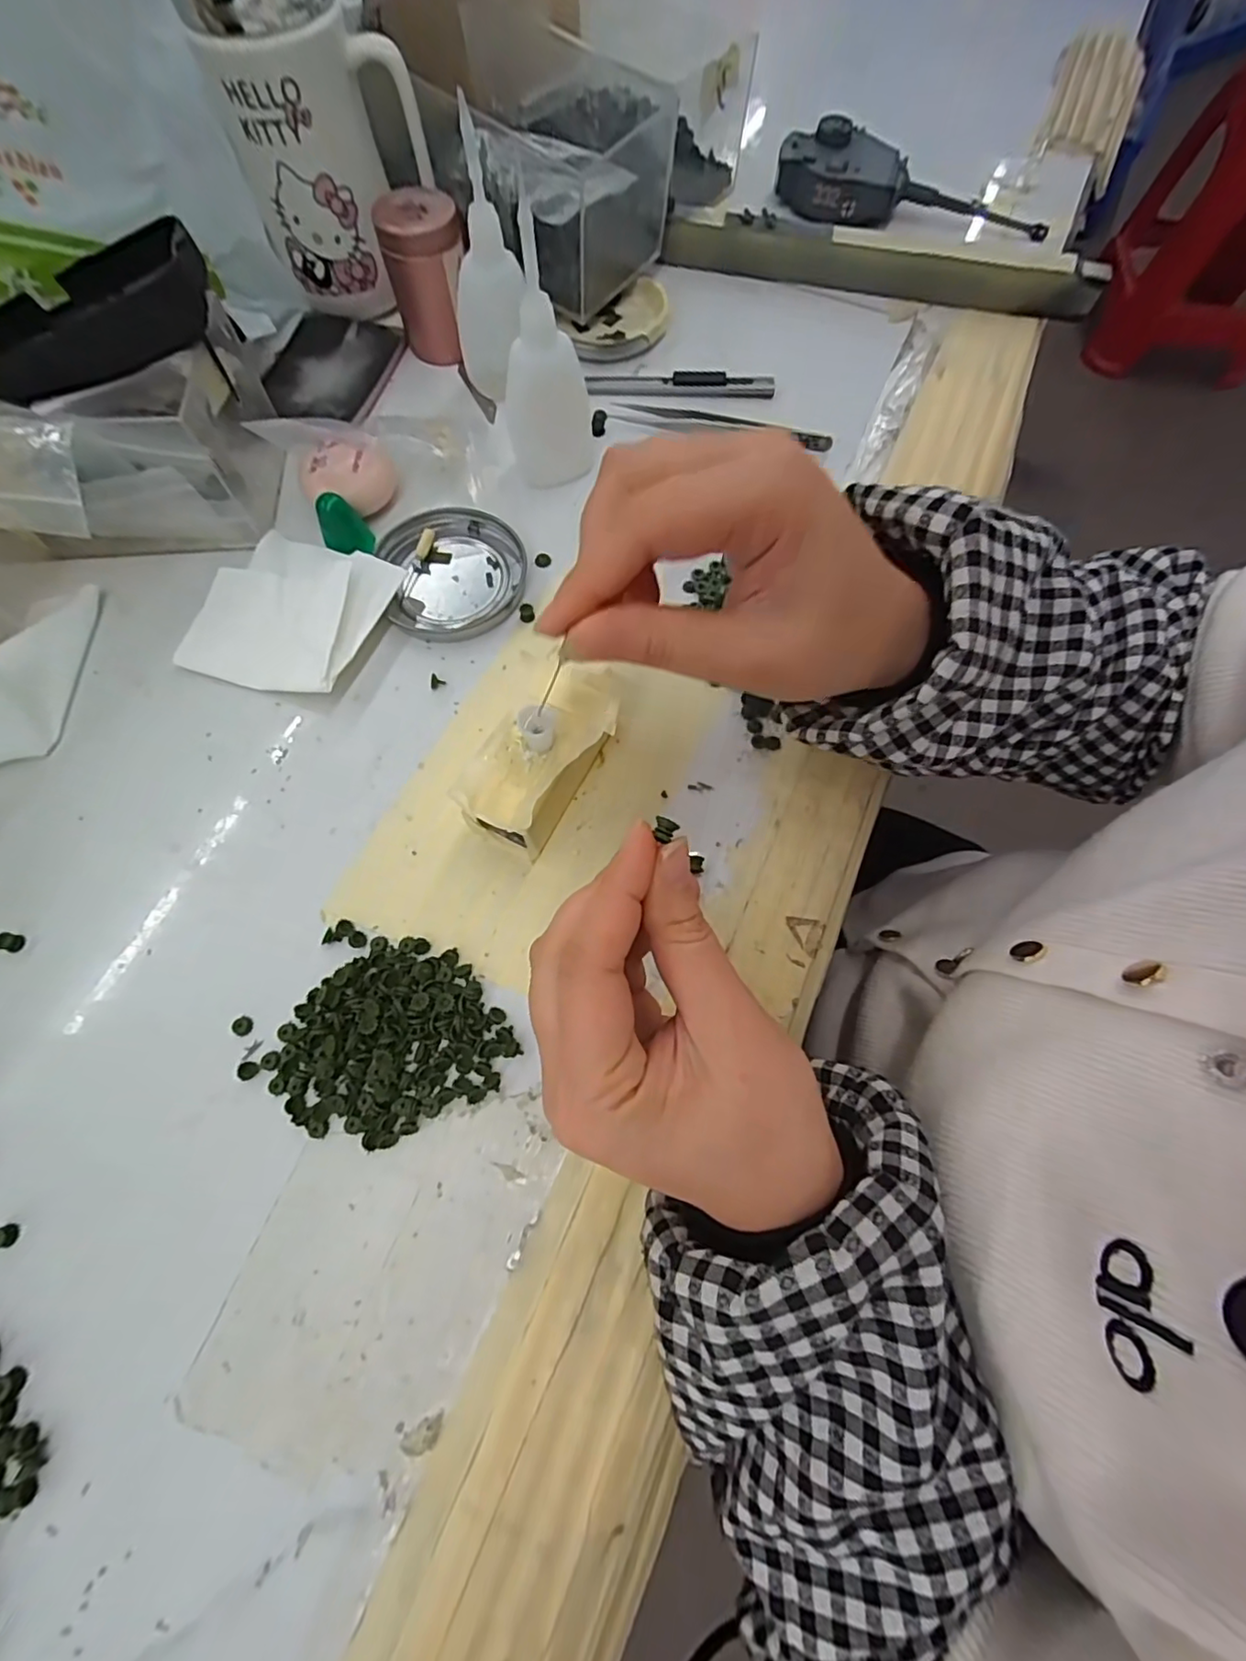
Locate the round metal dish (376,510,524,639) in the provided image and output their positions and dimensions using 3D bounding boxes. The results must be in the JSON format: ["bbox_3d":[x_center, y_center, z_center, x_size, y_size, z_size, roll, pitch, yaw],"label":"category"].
[{"bbox_3d":[-0.087,-0.136,0.306,0.070,0.008,0.078,-15,71,-6],"label":"round metal dish"}]

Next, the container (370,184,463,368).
[{"bbox_3d":[-0.112,-0.317,0.341,0.043,0.063,0.037,-28,73,-10],"label":"container"}]

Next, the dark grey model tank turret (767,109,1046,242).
[{"bbox_3d":[0.201,-0.444,0.404,0.186,0.032,0.052,8,70,3],"label":"dark grey model tank turret"}]

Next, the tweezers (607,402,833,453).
[{"bbox_3d":[0.057,-0.238,0.343,0.129,0.008,0.016,13,71,4],"label":"tweezers"}]

